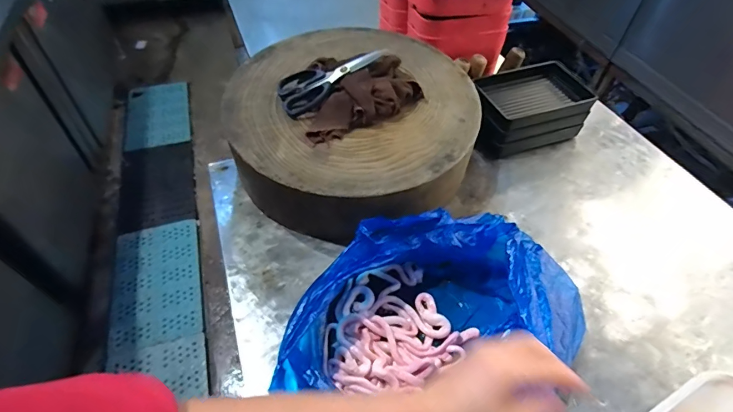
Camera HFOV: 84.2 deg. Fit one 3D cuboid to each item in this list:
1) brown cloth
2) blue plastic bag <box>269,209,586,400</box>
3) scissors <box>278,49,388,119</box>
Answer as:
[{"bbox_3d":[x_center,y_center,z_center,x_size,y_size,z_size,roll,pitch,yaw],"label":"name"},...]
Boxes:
[{"bbox_3d":[-0.020,-0.183,0.631,0.187,0.053,0.138,-22,55,-19],"label":"brown cloth"},{"bbox_3d":[0.082,0.147,0.473,0.265,0.102,0.369,34,58,23],"label":"blue plastic bag"},{"bbox_3d":[-0.053,-0.205,0.634,0.180,0.018,0.081,-30,56,-2],"label":"scissors"}]

